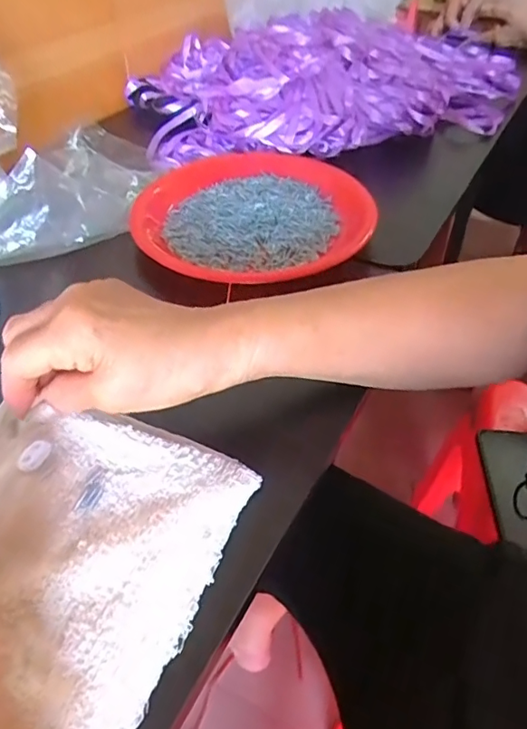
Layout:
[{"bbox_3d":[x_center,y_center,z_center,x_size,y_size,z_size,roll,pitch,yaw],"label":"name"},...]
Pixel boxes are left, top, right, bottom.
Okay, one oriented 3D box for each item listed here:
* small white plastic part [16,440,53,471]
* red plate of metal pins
[{"bbox_3d":[-0.136,0.054,0.317,0.015,0.004,0.022,15,46,15],"label":"small white plastic part"},{"bbox_3d":[-0.006,-0.156,0.529,0.224,0.038,0.233,0,44,0],"label":"red plate of metal pins"}]

